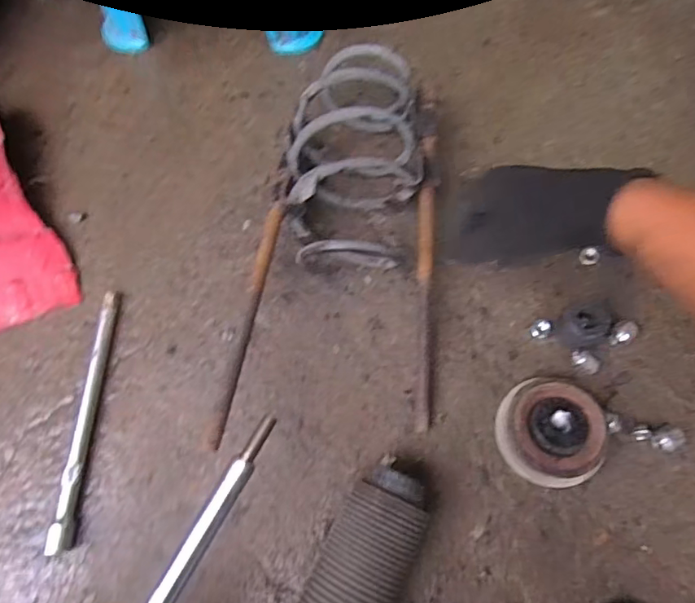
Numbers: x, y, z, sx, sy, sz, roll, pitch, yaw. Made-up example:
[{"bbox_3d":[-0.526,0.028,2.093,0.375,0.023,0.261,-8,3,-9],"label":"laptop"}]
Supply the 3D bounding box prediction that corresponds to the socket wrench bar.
[{"bbox_3d":[-0.259,0.113,0.525,0.015,0.020,0.249,2,70,1],"label":"socket wrench bar"}]

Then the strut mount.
[{"bbox_3d":[0.196,0.124,0.503,0.094,0.054,0.099,-5,70,-2],"label":"strut mount"}]

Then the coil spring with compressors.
[{"bbox_3d":[-0.001,-0.066,0.530,0.183,0.121,0.402,4,70,1],"label":"coil spring with compressors"}]

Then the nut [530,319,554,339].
[{"bbox_3d":[0.205,0.029,0.557,0.023,0.010,0.019,-36,74,-12],"label":"nut"}]

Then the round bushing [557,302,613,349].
[{"bbox_3d":[0.237,0.025,0.537,0.045,0.045,0.043,-26,72,-9],"label":"round bushing"}]

